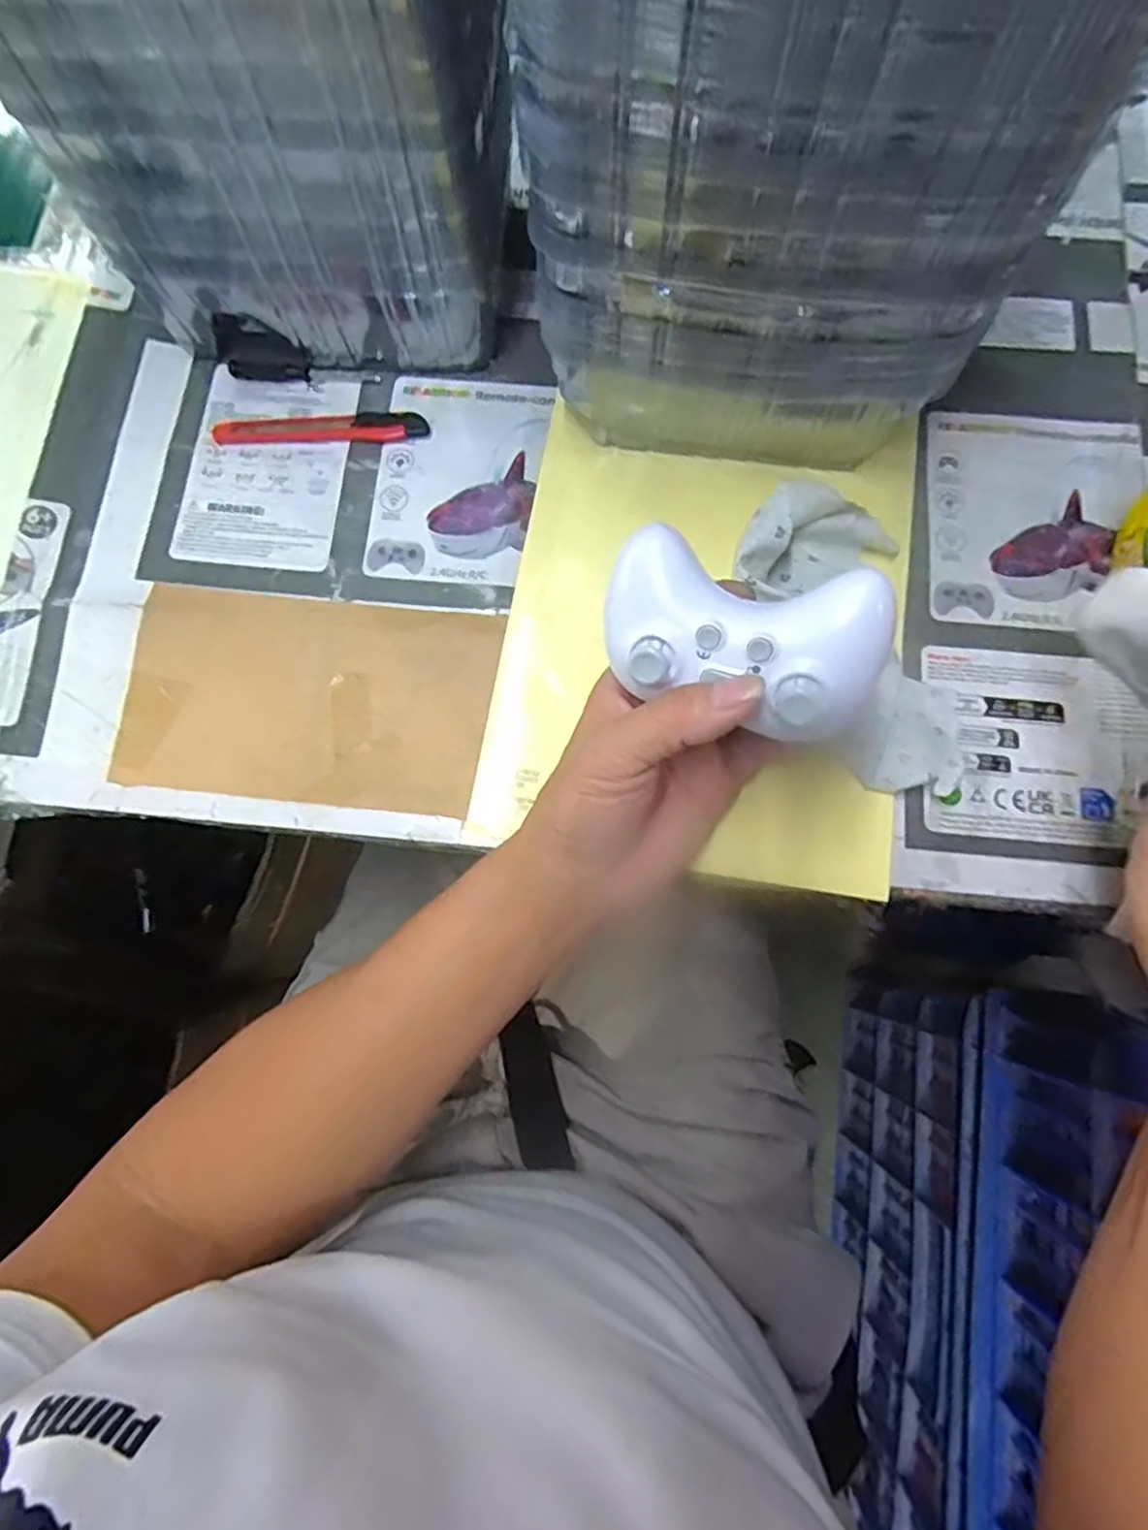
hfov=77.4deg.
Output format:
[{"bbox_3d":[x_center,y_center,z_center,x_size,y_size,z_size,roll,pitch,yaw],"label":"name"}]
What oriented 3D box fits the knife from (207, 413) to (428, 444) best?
[{"bbox_3d":[-0.145,-0.195,0.413,0.121,0.007,0.017,-1,77,1],"label":"knife"}]

